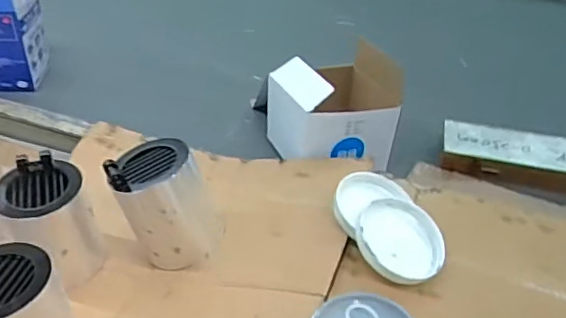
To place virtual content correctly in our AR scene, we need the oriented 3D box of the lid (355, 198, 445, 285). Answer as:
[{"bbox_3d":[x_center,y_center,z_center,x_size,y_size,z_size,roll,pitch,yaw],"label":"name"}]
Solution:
[{"bbox_3d":[0.117,0.079,0.558,0.096,0.012,0.088,14,43,-14],"label":"lid"}]

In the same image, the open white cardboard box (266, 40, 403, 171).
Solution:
[{"bbox_3d":[0.068,-0.068,0.767,0.155,0.115,0.163,-10,40,-16],"label":"open white cardboard box"}]

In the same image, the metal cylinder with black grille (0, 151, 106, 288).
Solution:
[{"bbox_3d":[-0.245,0.070,0.586,0.085,0.116,0.087,20,41,21],"label":"metal cylinder with black grille"}]

